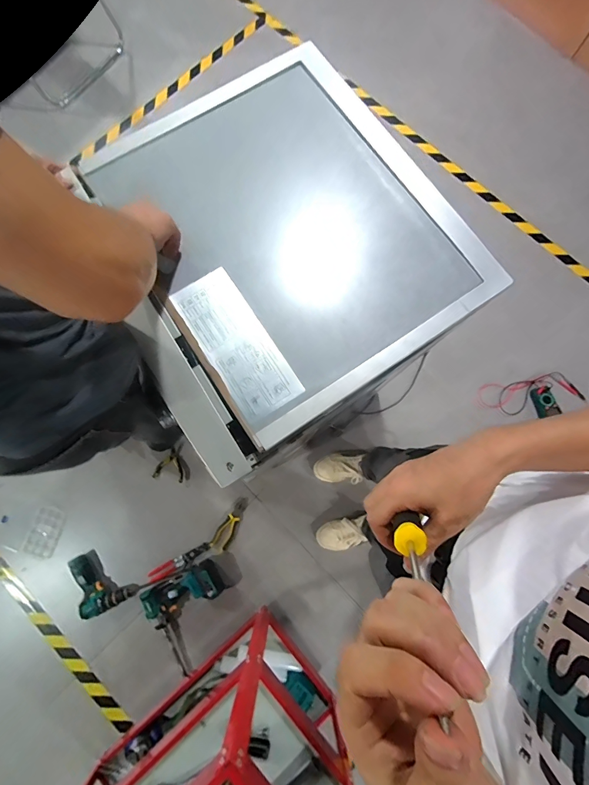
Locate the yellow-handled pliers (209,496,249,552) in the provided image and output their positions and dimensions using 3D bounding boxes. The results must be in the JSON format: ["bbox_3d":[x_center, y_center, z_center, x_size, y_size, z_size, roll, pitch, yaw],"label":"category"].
[{"bbox_3d":[-0.226,0.481,1.322,0.063,0.019,0.200,34,80,6],"label":"yellow-handled pliers"}]

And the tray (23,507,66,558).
[{"bbox_3d":[-0.858,0.481,1.242,0.092,0.021,0.164,18,79,3],"label":"tray"}]

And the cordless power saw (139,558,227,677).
[{"bbox_3d":[-0.327,0.711,1.165,0.234,0.061,0.269,-30,80,-7],"label":"cordless power saw"}]

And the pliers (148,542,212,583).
[{"bbox_3d":[-0.385,0.571,1.220,0.213,0.016,0.041,-27,80,-6],"label":"pliers"}]

